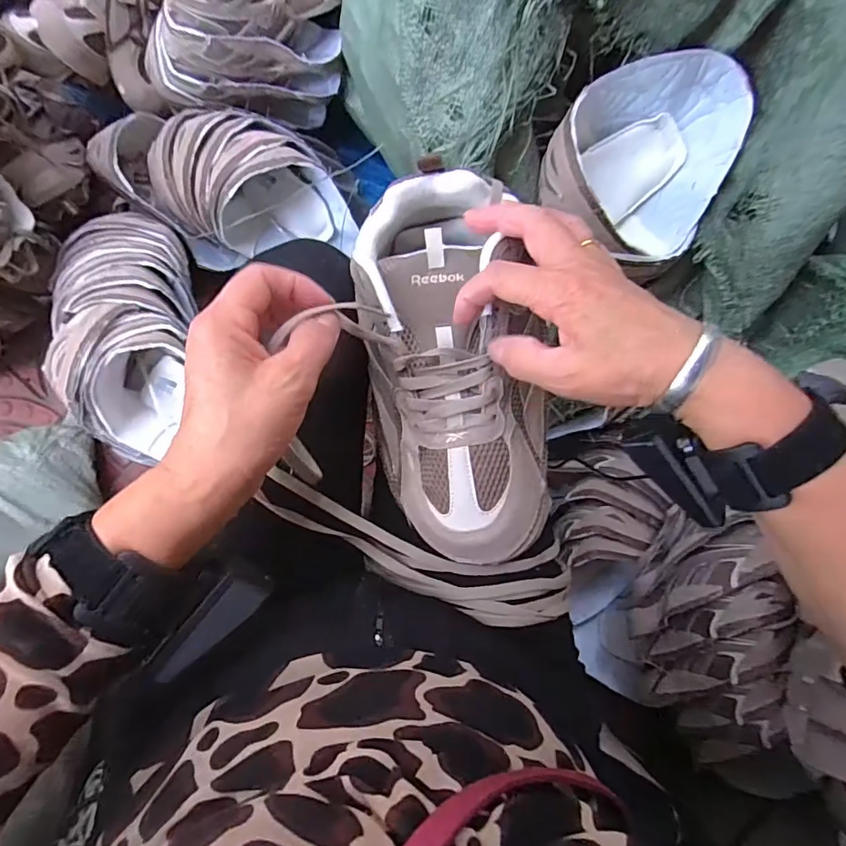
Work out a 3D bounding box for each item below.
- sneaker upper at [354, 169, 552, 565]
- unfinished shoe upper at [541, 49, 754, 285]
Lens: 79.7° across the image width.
[{"bbox_3d":[0.022,-0.031,0.343,0.110,0.079,0.248,-12,91,-7],"label":"sneaker upper"},{"bbox_3d":[0.235,-0.290,0.551,0.184,0.070,0.222,24,88,-7],"label":"unfinished shoe upper"}]

